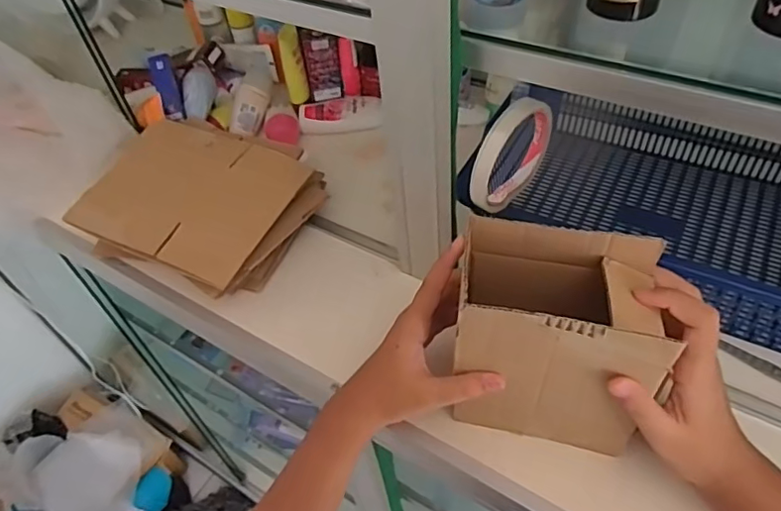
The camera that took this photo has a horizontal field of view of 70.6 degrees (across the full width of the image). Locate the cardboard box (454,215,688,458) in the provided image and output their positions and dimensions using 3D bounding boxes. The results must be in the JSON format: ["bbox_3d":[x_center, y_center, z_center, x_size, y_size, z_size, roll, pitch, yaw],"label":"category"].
[{"bbox_3d":[0.116,0.059,0.398,0.129,0.140,0.093,8,52,13],"label":"cardboard box"}]

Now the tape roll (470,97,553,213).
[{"bbox_3d":[0.091,-0.076,0.417,0.014,0.086,0.094,33,60,28],"label":"tape roll"}]

